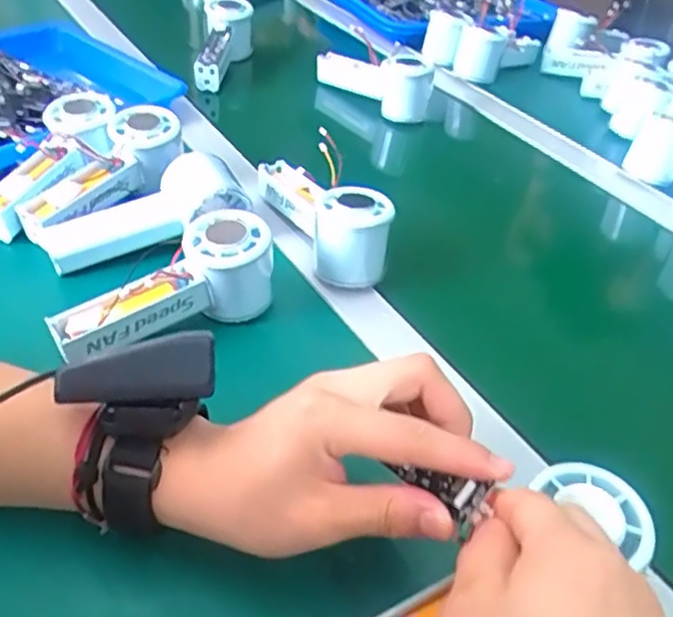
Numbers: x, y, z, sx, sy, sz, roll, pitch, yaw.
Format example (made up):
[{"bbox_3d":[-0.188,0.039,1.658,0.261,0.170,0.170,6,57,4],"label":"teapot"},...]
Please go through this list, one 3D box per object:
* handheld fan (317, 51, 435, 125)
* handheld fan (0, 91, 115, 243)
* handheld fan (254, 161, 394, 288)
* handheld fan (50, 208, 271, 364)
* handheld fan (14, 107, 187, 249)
[{"bbox_3d":[0.048,-0.266,0.754,0.153,0.069,0.049,34,49,30],"label":"handheld fan"},{"bbox_3d":[-0.232,-0.120,0.528,0.059,0.034,0.149,15,57,16],"label":"handheld fan"},{"bbox_3d":[-0.011,-0.080,0.523,0.059,0.056,0.154,-18,42,-19],"label":"handheld fan"},{"bbox_3d":[-0.112,-0.016,0.431,0.148,0.053,0.056,-20,46,-24],"label":"handheld fan"},{"bbox_3d":[-0.186,-0.104,0.532,0.055,0.056,0.151,26,55,28],"label":"handheld fan"}]

